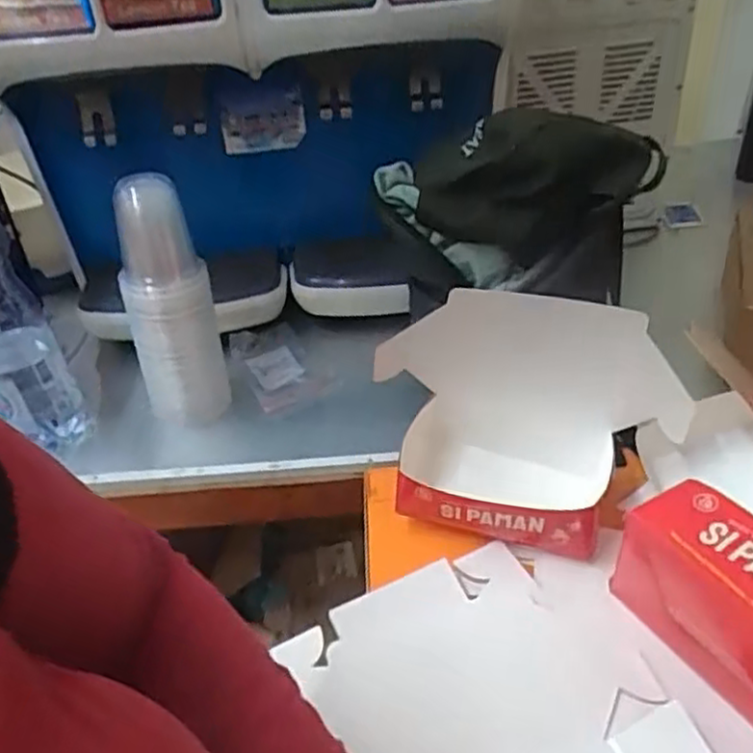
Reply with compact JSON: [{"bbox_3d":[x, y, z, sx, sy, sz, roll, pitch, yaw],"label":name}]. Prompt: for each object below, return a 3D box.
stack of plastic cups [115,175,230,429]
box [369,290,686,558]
[{"bbox_3d":[-0.222,-0.067,0.783,0.090,0.285,0.075,-14,39,-11],"label":"stack of plastic cups"},{"bbox_3d":[0.127,0.059,0.645,0.274,0.218,0.131,6,39,14],"label":"box"}]

